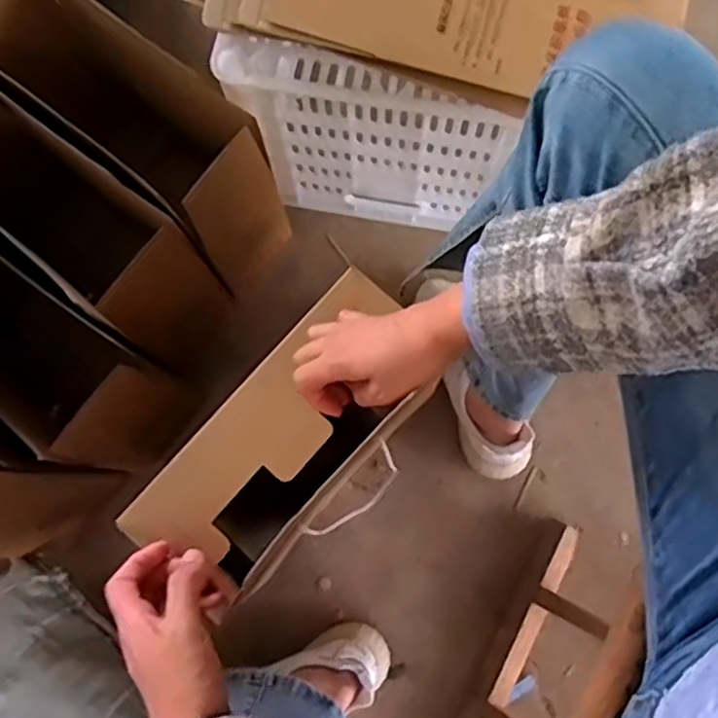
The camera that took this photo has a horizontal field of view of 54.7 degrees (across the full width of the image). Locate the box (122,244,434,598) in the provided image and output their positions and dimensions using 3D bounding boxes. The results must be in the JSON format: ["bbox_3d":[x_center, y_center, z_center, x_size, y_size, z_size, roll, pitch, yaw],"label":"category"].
[{"bbox_3d":[-0.059,0.093,0.712,0.106,0.332,0.294,41,82,8],"label":"box"}]

